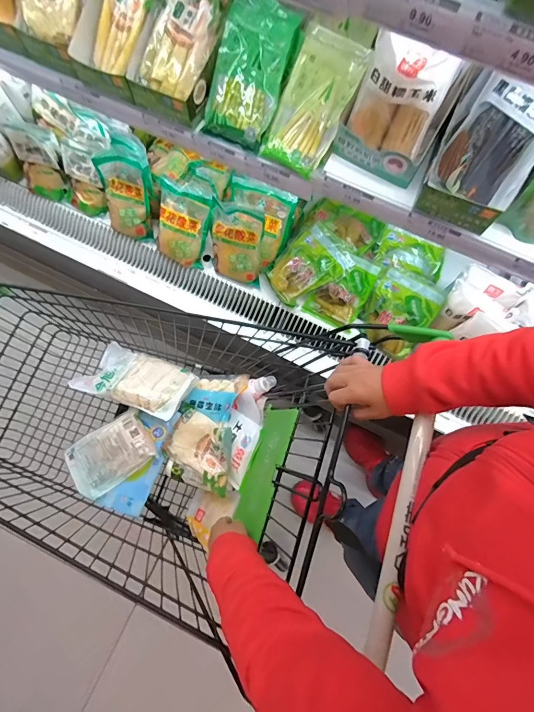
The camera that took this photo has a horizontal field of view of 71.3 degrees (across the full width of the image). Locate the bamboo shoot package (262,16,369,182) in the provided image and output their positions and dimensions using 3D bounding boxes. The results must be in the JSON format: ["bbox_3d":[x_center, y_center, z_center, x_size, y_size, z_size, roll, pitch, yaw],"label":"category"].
[{"bbox_3d":[0.084,-0.468,0.692,0.121,0.026,0.227,32,106,9],"label":"bamboo shoot package"}]

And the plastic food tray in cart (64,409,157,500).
[{"bbox_3d":[-0.363,0.227,0.855,0.190,0.039,0.134,-31,74,-9],"label":"plastic food tray in cart"}]

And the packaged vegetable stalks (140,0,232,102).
[{"bbox_3d":[-0.153,-0.584,0.681,0.107,0.028,0.199,31,104,-3],"label":"packaged vegetable stalks"}]

